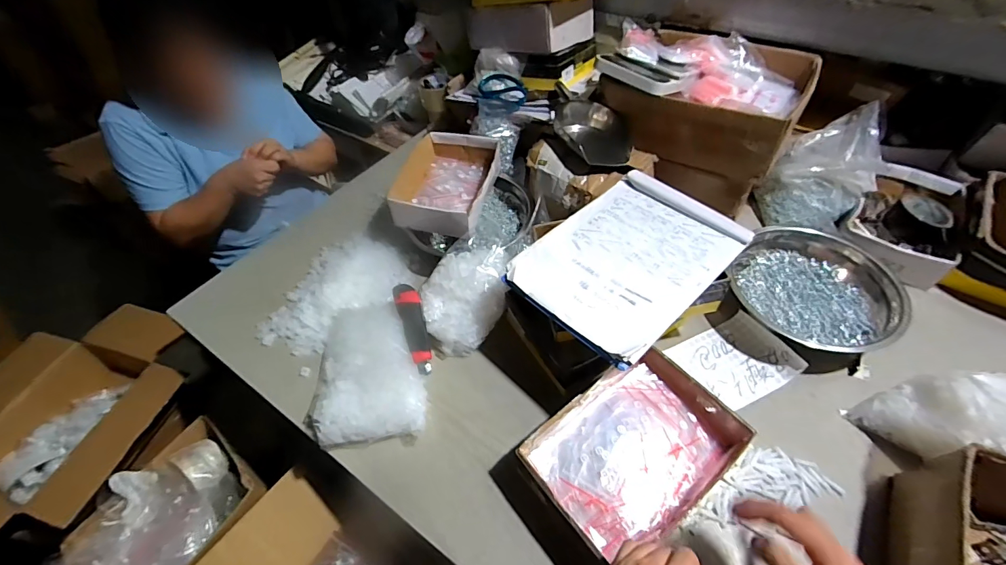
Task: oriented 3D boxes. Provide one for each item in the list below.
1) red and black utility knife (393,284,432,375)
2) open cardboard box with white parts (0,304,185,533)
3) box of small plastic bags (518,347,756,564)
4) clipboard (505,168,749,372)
[{"bbox_3d":[-0.139,0.068,0.672,0.037,0.021,0.156,-17,65,-9],"label":"red and black utility knife"},{"bbox_3d":[-0.916,0.304,0.918,0.433,0.190,0.492,18,54,18],"label":"open cardboard box with white parts"},{"bbox_3d":[0.167,0.219,0.559,0.254,0.069,0.179,-32,55,-21],"label":"box of small plastic bags"},{"bbox_3d":[0.175,-0.040,0.607,0.300,0.019,0.218,-38,58,-25],"label":"clipboard"}]

